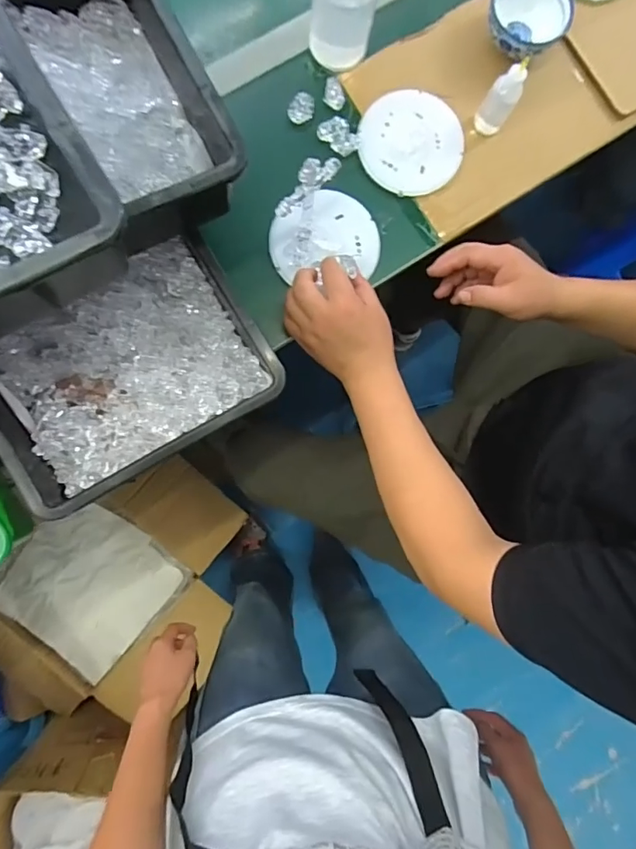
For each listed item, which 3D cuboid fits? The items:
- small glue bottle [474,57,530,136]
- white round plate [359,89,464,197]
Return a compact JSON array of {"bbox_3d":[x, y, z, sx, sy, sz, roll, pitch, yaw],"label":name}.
[{"bbox_3d":[0.222,-0.393,0.592,0.029,0.089,0.035,-35,90,-5],"label":"small glue bottle"},{"bbox_3d":[0.119,-0.356,0.623,0.129,0.007,0.128,0,87,-5],"label":"white round plate"}]

